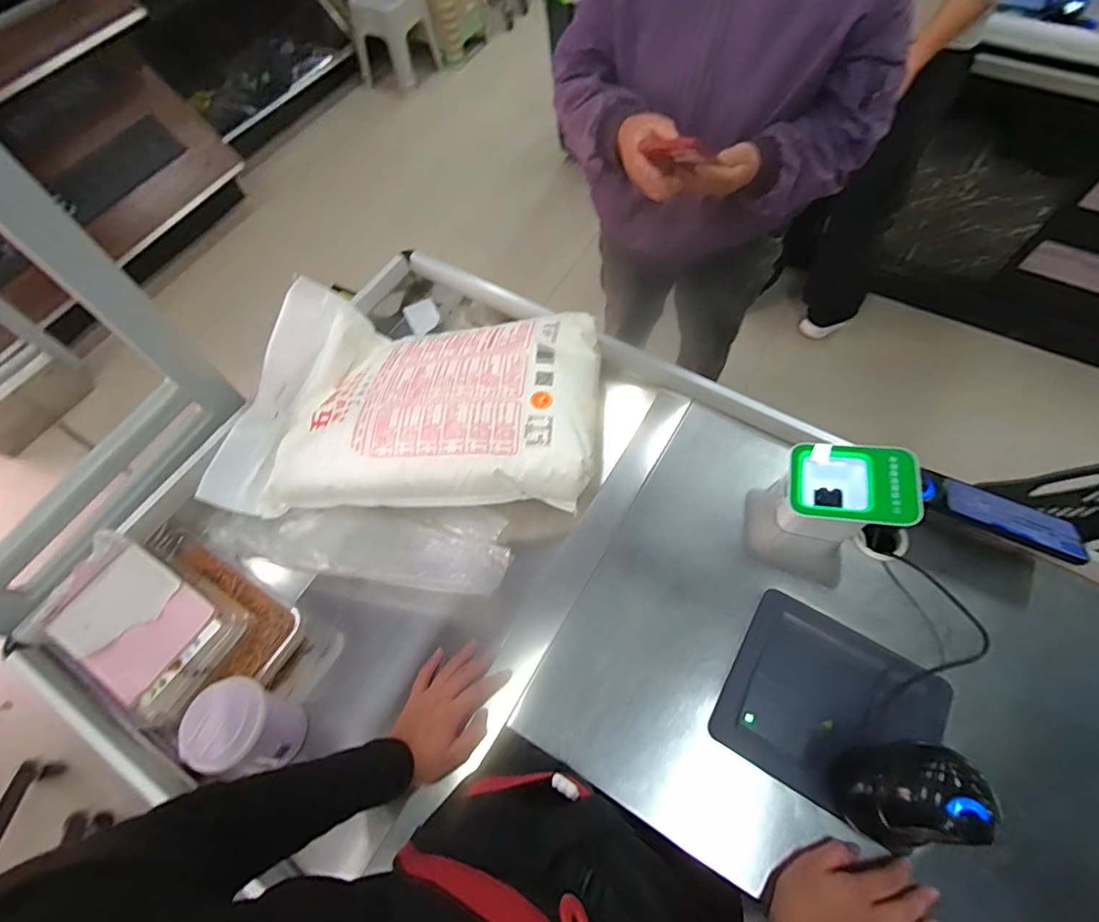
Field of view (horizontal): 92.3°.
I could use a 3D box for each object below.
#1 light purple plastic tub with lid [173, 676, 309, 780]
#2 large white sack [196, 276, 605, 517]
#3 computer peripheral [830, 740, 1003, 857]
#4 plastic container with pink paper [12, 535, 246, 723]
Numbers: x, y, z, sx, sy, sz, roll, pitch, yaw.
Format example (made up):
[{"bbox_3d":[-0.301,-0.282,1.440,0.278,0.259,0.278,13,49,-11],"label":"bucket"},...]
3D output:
[{"bbox_3d":[-0.345,0.301,0.602,0.092,0.107,0.086,-1,63,2],"label":"light purple plastic tub with lid"},{"bbox_3d":[-0.200,-0.082,0.800,0.543,0.119,0.356,7,64,6],"label":"large white sack"},{"bbox_3d":[0.339,0.324,0.509,0.076,0.159,0.093,9,64,7],"label":"computer peripheral"},{"bbox_3d":[-0.521,0.204,0.665,0.230,0.032,0.149,24,66,14],"label":"plastic container with pink paper"}]

